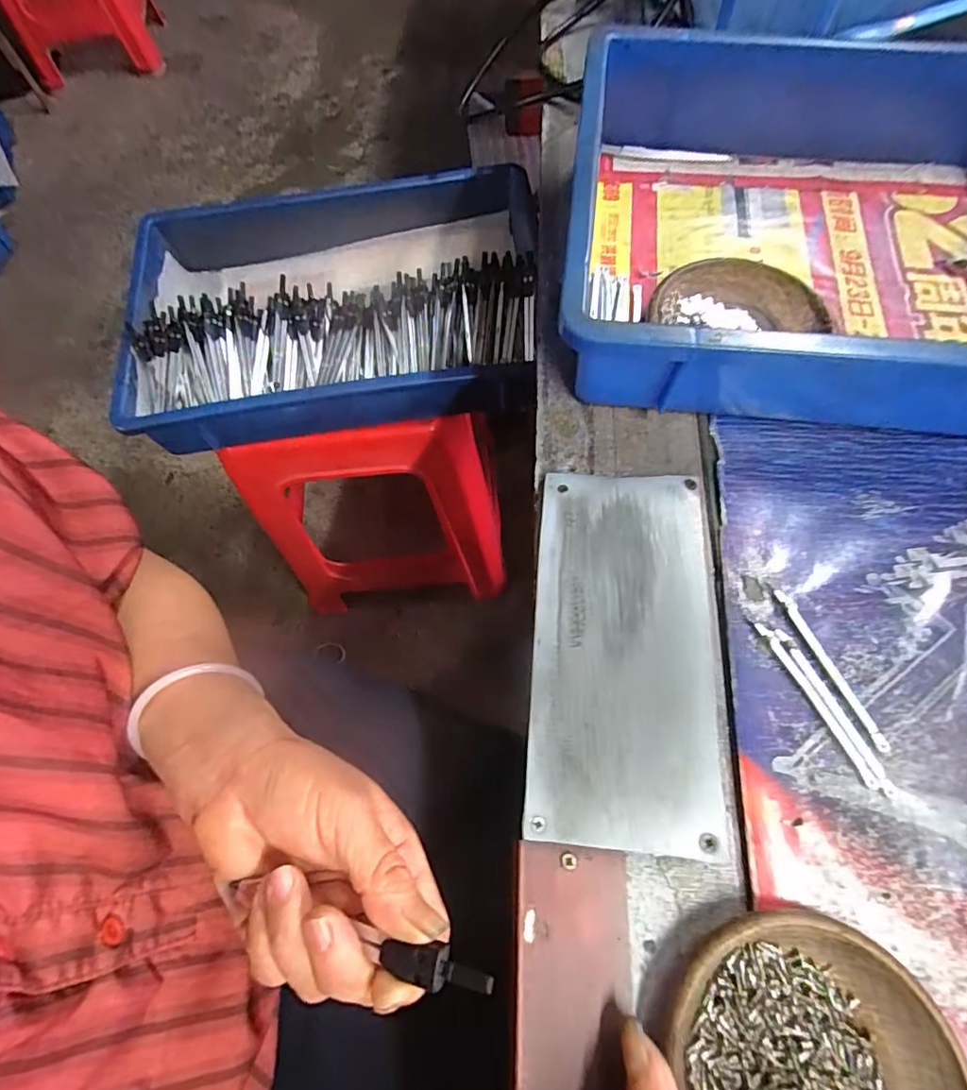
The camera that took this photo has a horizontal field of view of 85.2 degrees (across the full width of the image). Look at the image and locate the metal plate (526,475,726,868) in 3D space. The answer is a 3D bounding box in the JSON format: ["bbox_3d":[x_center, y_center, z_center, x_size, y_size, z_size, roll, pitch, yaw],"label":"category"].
[{"bbox_3d":[0.075,0.051,0.284,0.092,0.010,0.197,4,68,4],"label":"metal plate"}]

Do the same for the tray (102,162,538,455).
[{"bbox_3d":[-0.151,-0.258,0.560,0.398,0.090,0.286,-7,68,-1],"label":"tray"}]

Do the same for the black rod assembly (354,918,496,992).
[{"bbox_3d":[-0.017,0.153,0.190,0.041,0.005,0.012,4,68,13],"label":"black rod assembly"}]

